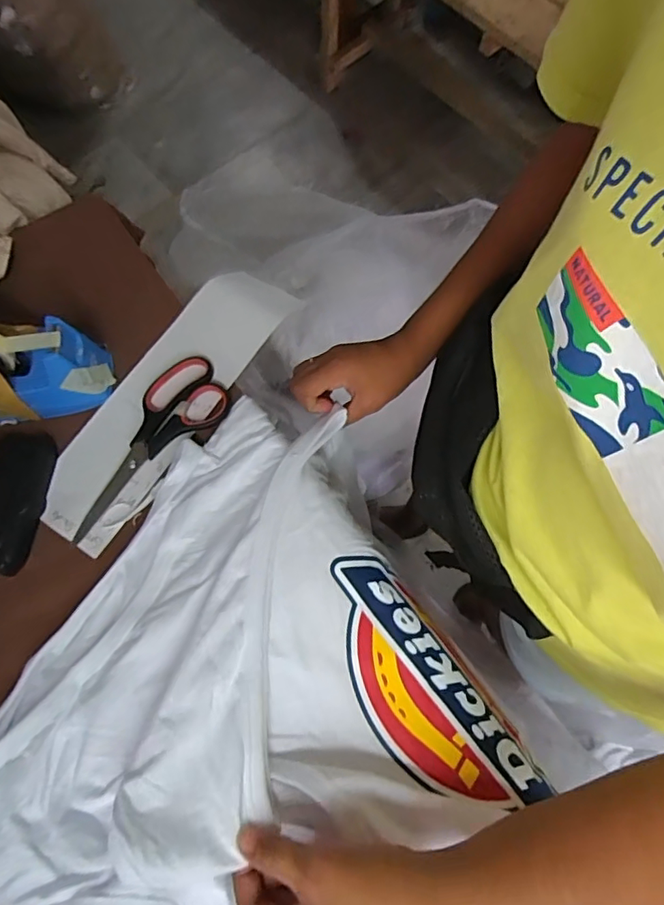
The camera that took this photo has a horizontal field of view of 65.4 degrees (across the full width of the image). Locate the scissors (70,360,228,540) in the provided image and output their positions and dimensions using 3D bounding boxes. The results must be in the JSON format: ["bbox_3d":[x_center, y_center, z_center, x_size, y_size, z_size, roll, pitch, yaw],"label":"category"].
[{"bbox_3d":[-0.163,-0.009,0.445,0.064,0.011,0.176,40,77,10],"label":"scissors"}]

